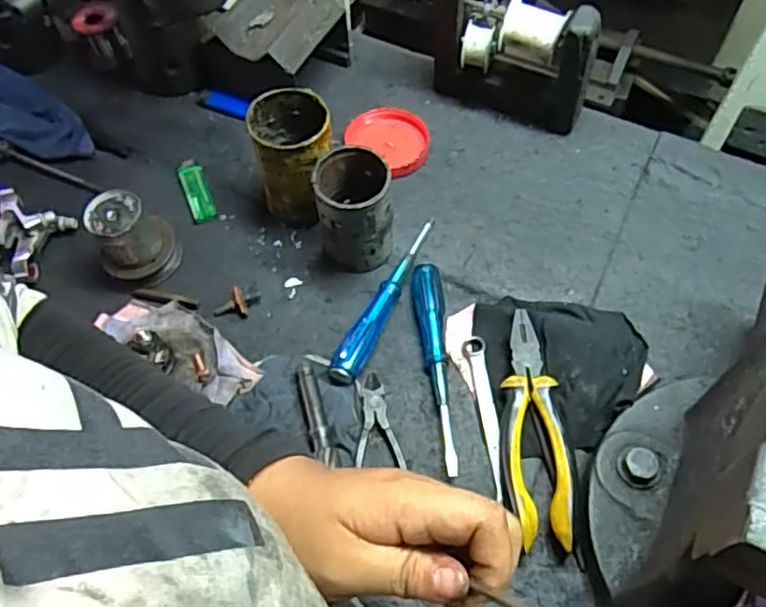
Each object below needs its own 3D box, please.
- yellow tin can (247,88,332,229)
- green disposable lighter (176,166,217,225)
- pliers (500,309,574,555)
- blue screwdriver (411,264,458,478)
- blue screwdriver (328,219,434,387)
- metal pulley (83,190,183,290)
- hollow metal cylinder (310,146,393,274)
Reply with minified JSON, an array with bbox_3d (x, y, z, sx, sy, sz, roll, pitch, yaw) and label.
[{"bbox_3d":[-0.084,-0.138,0.628,0.073,0.114,0.078,0,58,0],"label":"yellow tin can"},{"bbox_3d":[-0.197,-0.117,0.680,0.026,0.012,0.073,-18,60,-11],"label":"green disposable lighter"},{"bbox_3d":[0.119,0.096,0.525,0.048,0.032,0.195,0,60,3],"label":"pliers"},{"bbox_3d":[0.045,0.051,0.562,0.026,0.022,0.192,-2,58,-1],"label":"blue screwdriver"},{"bbox_3d":[0.002,-0.010,0.600,0.028,0.025,0.191,20,60,13],"label":"blue screwdriver"},{"bbox_3d":[-0.238,-0.061,0.612,0.072,0.072,0.068,-32,63,-18],"label":"metal pulley"},{"bbox_3d":[-0.026,-0.083,0.596,0.064,0.108,0.066,-5,58,-3],"label":"hollow metal cylinder"}]

